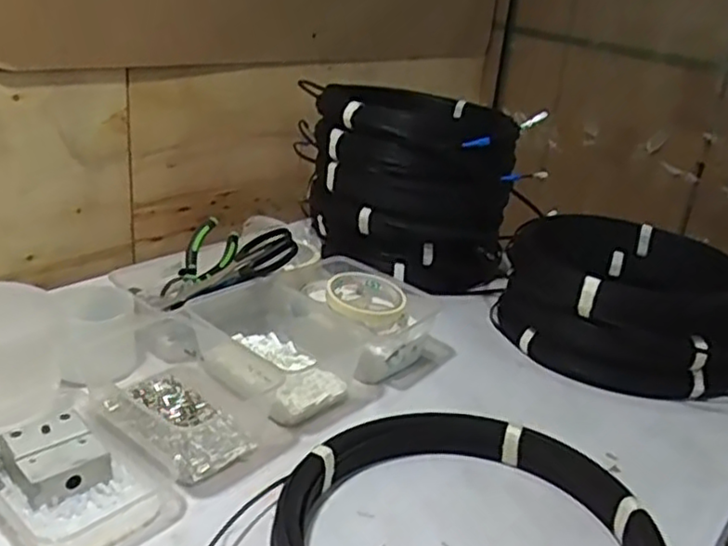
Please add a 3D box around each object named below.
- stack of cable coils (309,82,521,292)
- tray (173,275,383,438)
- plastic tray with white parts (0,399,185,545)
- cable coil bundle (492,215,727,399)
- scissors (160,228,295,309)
[{"bbox_3d":[0.076,-0.135,1.017,0.267,0.210,0.266,11,23,14],"label":"stack of cable coils"},{"bbox_3d":[-0.087,0.077,0.734,0.178,0.064,0.141,24,29,37],"label":"tray"},{"bbox_3d":[-0.231,0.165,0.561,0.156,0.043,0.120,22,28,35],"label":"plastic tray with white parts"},{"bbox_3d":[0.319,0.036,0.866,0.276,0.128,0.267,16,24,23],"label":"cable coil bundle"},{"bbox_3d":[-0.151,0.001,0.807,0.160,0.019,0.072,-31,30,-4],"label":"scissors"}]

